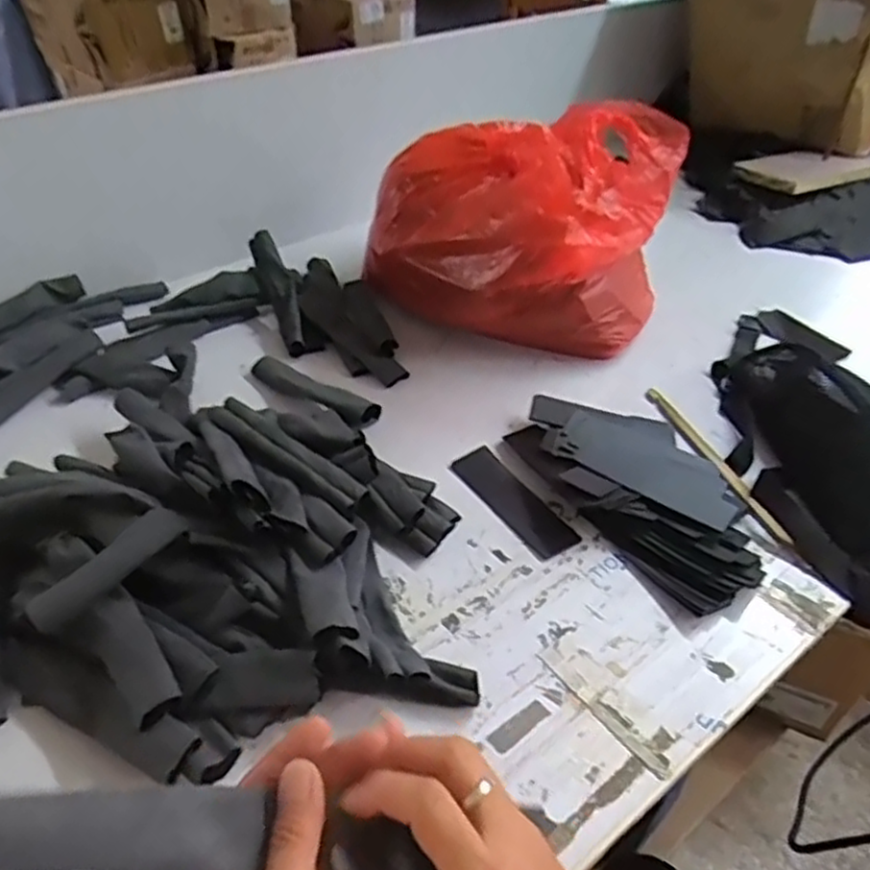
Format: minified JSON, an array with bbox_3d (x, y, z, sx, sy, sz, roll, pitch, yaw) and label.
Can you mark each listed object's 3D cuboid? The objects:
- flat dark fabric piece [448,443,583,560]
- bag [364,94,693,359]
[{"bbox_3d":[0.075,0.062,0.705,0.050,0.007,0.145,-25,47,-27],"label":"flat dark fabric piece"},{"bbox_3d":[0.085,-0.246,0.838,0.309,0.239,0.235,22,45,22],"label":"bag"}]

